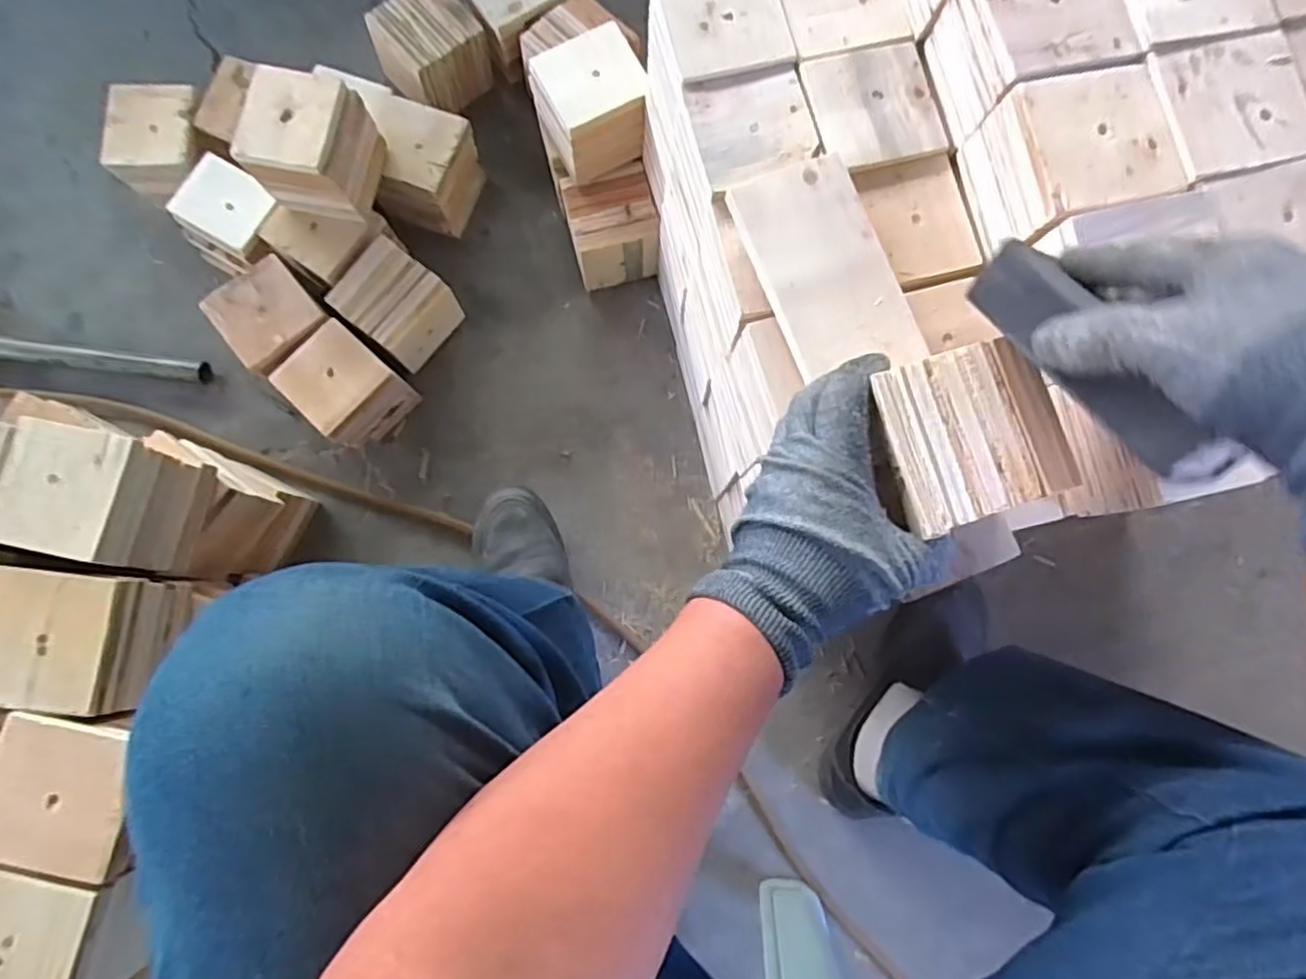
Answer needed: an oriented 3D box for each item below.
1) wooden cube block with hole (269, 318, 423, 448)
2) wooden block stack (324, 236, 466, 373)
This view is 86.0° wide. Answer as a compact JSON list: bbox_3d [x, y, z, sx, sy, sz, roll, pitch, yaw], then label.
[{"bbox_3d":[-0.325,-0.104,0.754,0.098,0.091,0.100,42,84,5],"label":"wooden cube block with hole"},{"bbox_3d":[-0.273,-0.195,0.765,0.103,0.089,0.092,38,83,5],"label":"wooden block stack"}]

